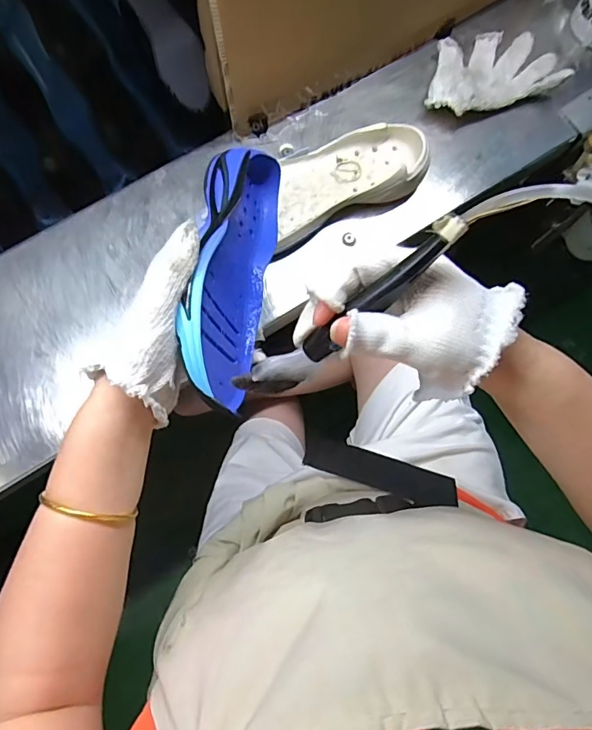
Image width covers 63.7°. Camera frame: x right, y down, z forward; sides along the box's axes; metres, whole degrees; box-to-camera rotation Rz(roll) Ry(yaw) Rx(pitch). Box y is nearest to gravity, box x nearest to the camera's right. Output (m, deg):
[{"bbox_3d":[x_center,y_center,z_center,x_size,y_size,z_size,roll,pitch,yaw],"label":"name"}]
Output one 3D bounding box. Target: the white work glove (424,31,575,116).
[{"bbox_3d":[0.241,-0.372,0.610,0.181,0.039,0.108,-16,77,-11],"label":"white work glove"}]

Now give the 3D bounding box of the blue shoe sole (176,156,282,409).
[{"bbox_3d":[-0.058,-0.074,0.380,0.050,0.090,0.227,-3,62,20],"label":"blue shoe sole"}]

